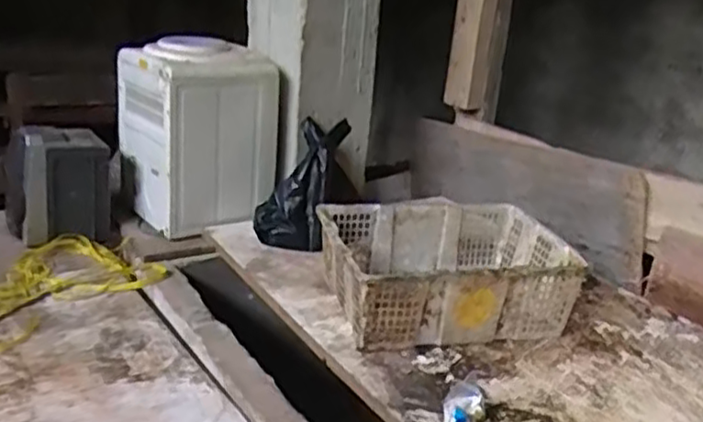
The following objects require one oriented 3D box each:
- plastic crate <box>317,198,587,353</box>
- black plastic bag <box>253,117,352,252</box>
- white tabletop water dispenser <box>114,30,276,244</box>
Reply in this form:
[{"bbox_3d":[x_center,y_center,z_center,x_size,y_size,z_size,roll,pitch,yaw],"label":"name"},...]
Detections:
[{"bbox_3d":[0.190,0.123,1.455,0.477,0.162,0.339,-3,21,-16],"label":"plastic crate"},{"bbox_3d":[-0.114,-0.076,1.698,0.194,0.350,0.102,14,-14,27],"label":"black plastic bag"},{"bbox_3d":[-0.379,-0.201,1.769,0.311,0.409,0.291,-9,24,-33],"label":"white tabletop water dispenser"}]

